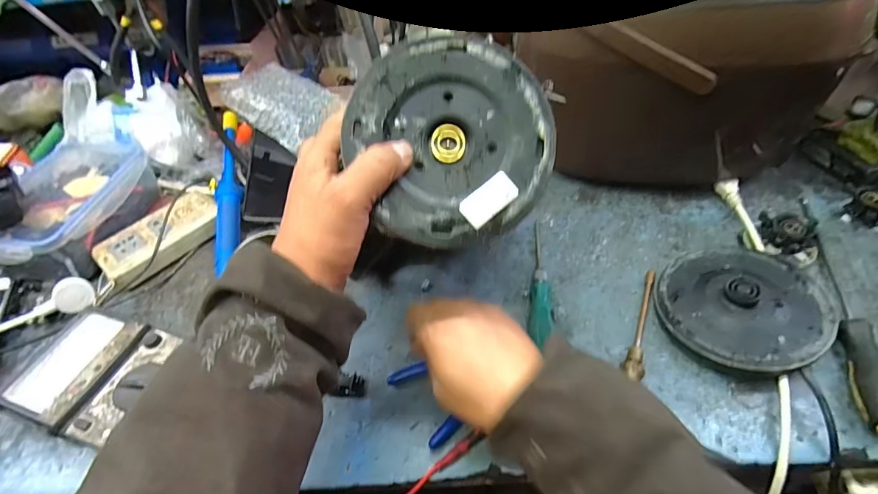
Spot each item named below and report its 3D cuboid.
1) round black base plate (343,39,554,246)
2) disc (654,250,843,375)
[{"bbox_3d":[0.007,-0.073,0.307,0.141,0.013,0.142,0,88,-2],"label":"round black base plate"},{"bbox_3d":[0.302,0.056,0.434,0.148,0.044,0.152,-3,48,3],"label":"disc"}]

